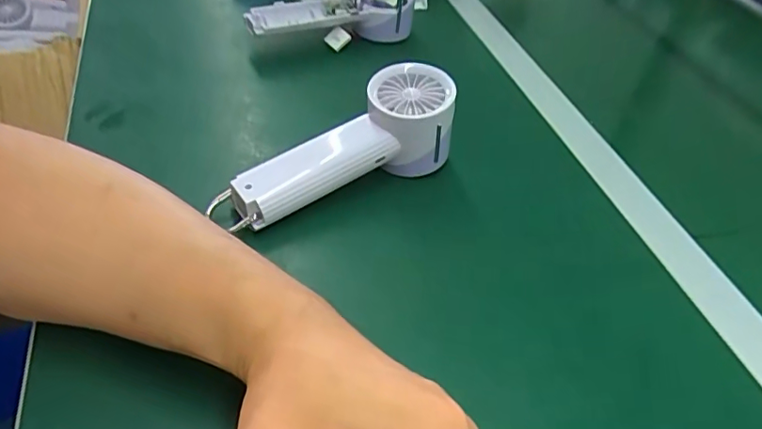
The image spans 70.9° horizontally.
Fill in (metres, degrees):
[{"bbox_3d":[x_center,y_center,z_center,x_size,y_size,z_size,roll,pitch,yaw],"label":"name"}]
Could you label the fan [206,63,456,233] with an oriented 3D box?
[{"bbox_3d":[-0.034,-0.048,0.376,0.179,0.066,0.063,-17,50,-22],"label":"fan"}]

